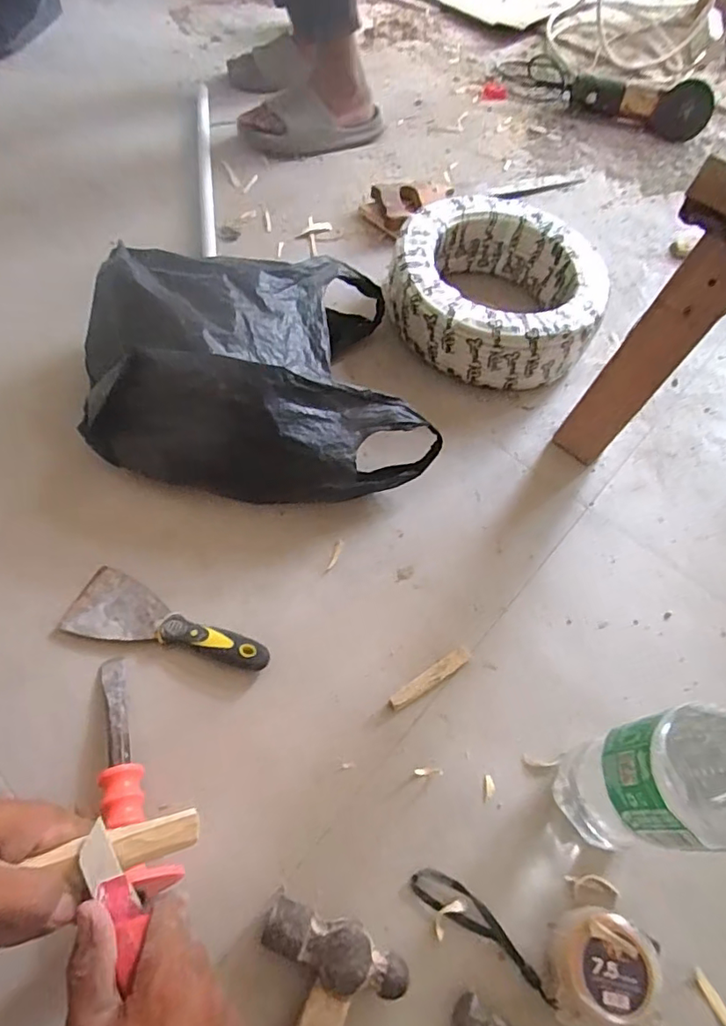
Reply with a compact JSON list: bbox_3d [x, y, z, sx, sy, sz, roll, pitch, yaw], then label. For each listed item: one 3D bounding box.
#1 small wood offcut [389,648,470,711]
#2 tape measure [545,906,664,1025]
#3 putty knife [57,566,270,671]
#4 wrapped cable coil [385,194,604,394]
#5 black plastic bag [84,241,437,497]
[{"bbox_3d":[0.064,0.158,0.522,0.088,0.012,0.016,-30,66,-19],"label":"small wood offcut"},{"bbox_3d":[0.178,0.341,0.411,0.072,0.048,0.073,12,60,3],"label":"tape measure"},{"bbox_3d":[-0.186,0.104,0.532,0.200,0.021,0.067,14,60,4],"label":"putty knife"},{"bbox_3d":[0.177,-0.296,0.751,0.265,0.105,0.267,2,60,-3],"label":"wrapped cable coil"},{"bbox_3d":[-0.116,-0.170,0.634,0.377,0.139,0.312,-1,60,-5],"label":"black plastic bag"}]

